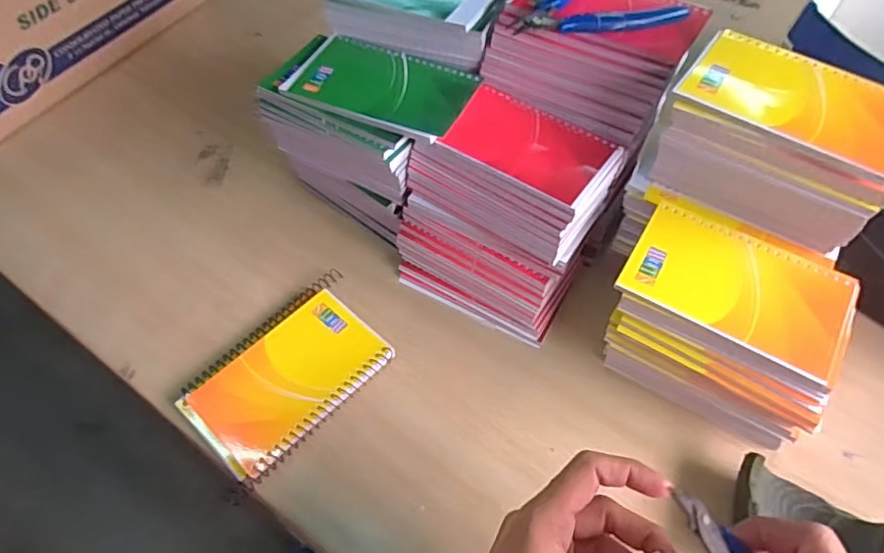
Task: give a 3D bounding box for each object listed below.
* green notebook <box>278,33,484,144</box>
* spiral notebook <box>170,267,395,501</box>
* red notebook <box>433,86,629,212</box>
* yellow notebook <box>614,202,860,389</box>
[{"bbox_3d":[-0.047,-0.145,0.434,0.135,0.006,0.081,22,58,14],"label":"green notebook"},{"bbox_3d":[-0.113,0.071,0.422,0.094,0.013,0.141,38,63,23],"label":"spiral notebook"},{"bbox_3d":[0.061,-0.094,0.404,0.110,0.009,0.074,29,60,18],"label":"red notebook"},{"bbox_3d":[0.187,0.005,0.364,0.130,0.011,0.079,28,59,17],"label":"yellow notebook"}]

